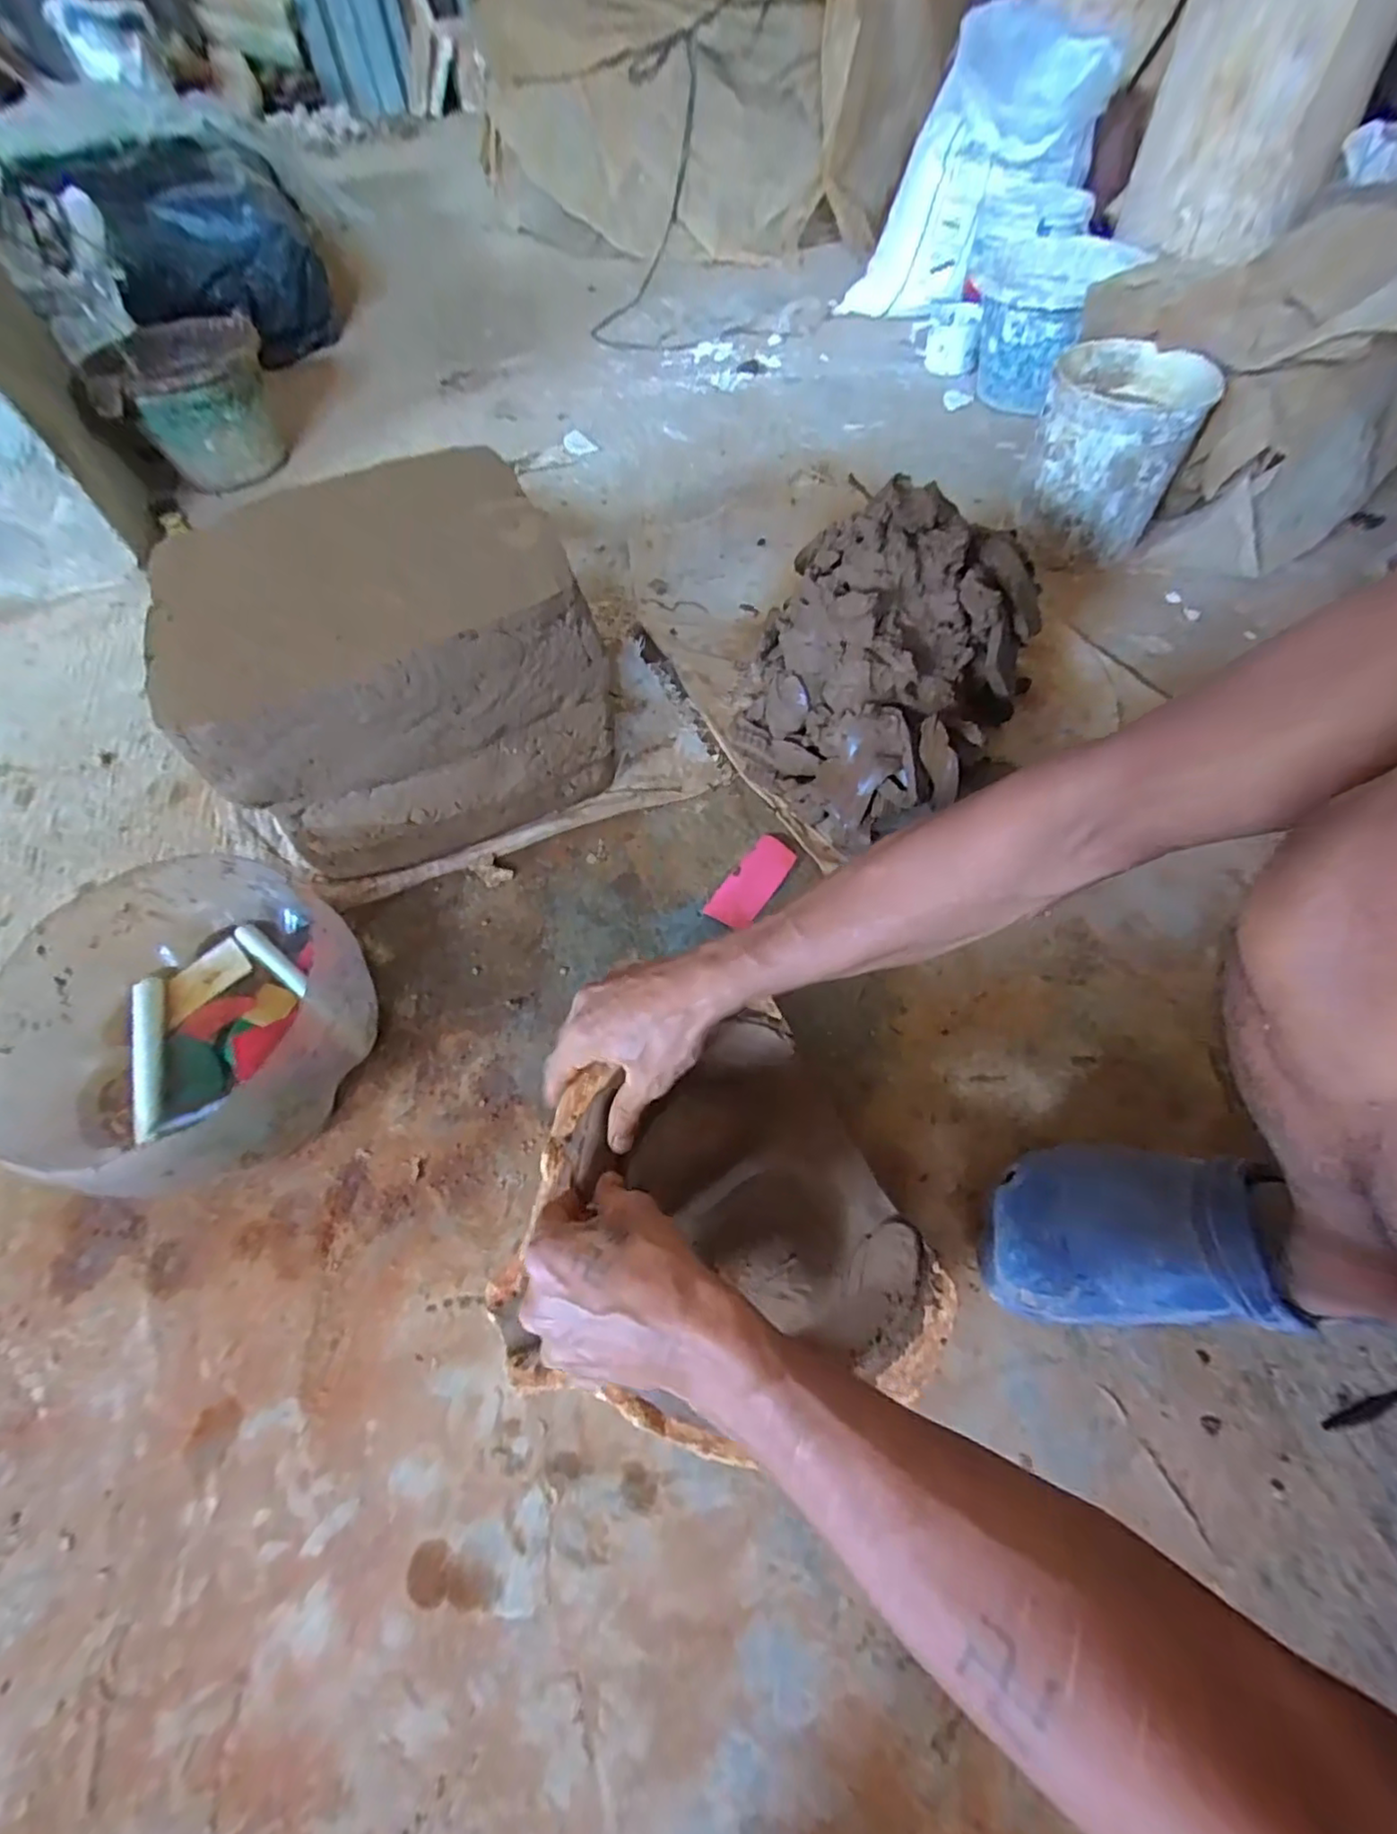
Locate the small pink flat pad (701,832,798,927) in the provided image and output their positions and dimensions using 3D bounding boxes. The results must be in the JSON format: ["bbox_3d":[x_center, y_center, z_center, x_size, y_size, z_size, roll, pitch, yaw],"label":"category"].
[{"bbox_3d":[0.054,-0.035,0.624,0.045,0.013,0.108,30,64,18],"label":"small pink flat pad"}]

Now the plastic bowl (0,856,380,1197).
[{"bbox_3d":[-0.382,0.084,0.510,0.237,0.120,0.221,-1,59,1],"label":"plastic bowl"}]

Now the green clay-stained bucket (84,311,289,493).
[{"bbox_3d":[-0.793,-0.818,1.048,0.228,0.158,0.219,-13,59,-5],"label":"green clay-stained bucket"}]

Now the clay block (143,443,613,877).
[{"bbox_3d":[-0.255,-0.202,0.590,0.307,0.258,0.232,-25,62,-13],"label":"clay block"}]

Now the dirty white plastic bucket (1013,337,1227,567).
[{"bbox_3d":[0.502,-0.571,0.810,0.169,0.166,0.170,-1,59,1],"label":"dirty white plastic bucket"}]

